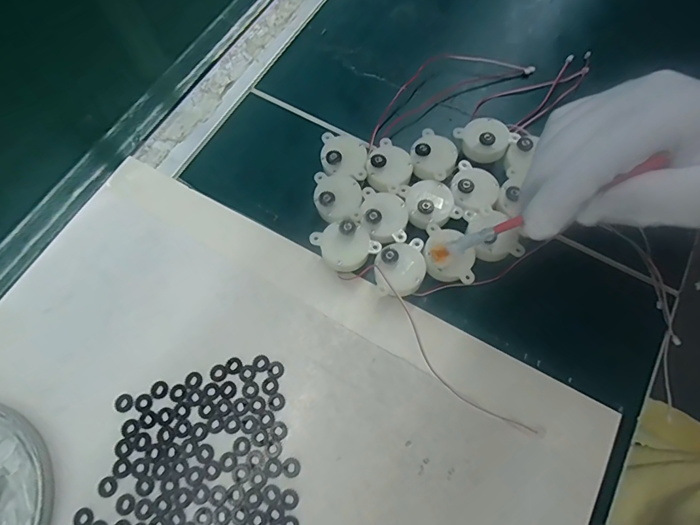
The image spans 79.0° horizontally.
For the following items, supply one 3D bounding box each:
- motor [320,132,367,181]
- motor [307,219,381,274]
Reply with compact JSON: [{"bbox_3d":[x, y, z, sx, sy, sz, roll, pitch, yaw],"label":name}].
[{"bbox_3d":[-0.004,-0.072,0.306,0.032,0.031,0.035,5,69,2],"label":"motor"},{"bbox_3d":[-0.003,-0.010,0.281,0.034,0.031,0.033,-32,72,-11],"label":"motor"}]

